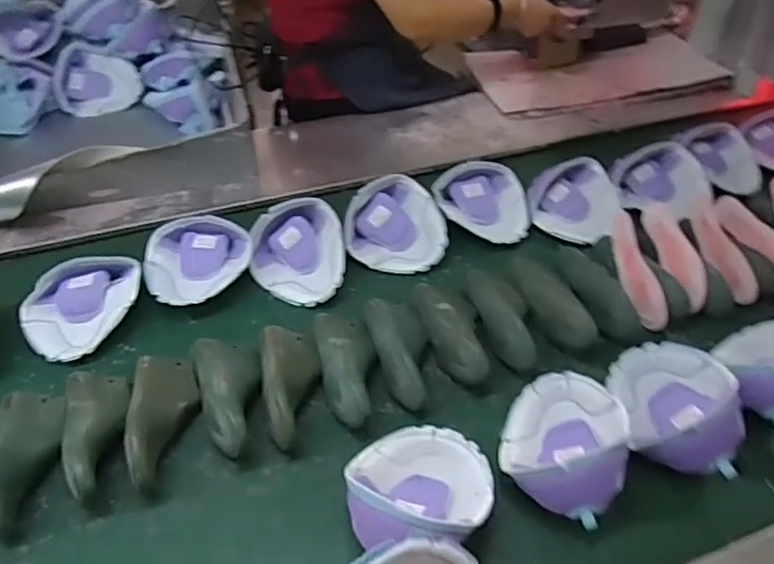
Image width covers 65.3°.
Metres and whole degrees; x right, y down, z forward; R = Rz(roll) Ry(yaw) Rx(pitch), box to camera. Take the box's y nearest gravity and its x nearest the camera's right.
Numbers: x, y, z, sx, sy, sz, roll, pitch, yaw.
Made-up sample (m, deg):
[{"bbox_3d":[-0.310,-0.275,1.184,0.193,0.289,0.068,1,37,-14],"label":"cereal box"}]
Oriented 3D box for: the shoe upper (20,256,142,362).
[{"bbox_3d":[-0.448,0.025,0.883,0.153,0.039,0.169,27,51,26],"label":"shoe upper"}]

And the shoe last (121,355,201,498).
[{"bbox_3d":[-0.274,0.158,0.737,0.073,0.055,0.190,-9,45,-8],"label":"shoe last"}]

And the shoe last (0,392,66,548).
[{"bbox_3d":[-0.419,0.193,0.699,0.074,0.057,0.184,-11,46,-10],"label":"shoe last"}]

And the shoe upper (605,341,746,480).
[{"bbox_3d":[0.357,0.146,0.749,0.107,0.082,0.186,-1,44,-2],"label":"shoe upper"}]

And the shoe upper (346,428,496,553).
[{"bbox_3d":[0.037,0.218,0.670,0.154,0.073,0.160,-1,45,1],"label":"shoe upper"}]

